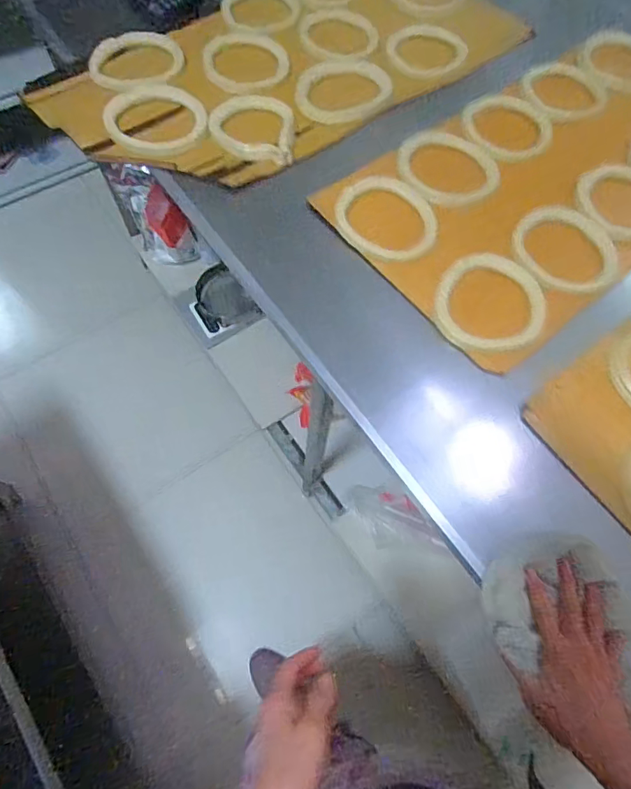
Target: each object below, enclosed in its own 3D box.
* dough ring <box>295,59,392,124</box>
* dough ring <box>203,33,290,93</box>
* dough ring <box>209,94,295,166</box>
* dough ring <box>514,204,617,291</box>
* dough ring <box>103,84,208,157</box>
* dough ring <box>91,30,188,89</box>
[{"bbox_3d":[0.051,-0.553,0.852,0.175,0.022,0.175,1,65,-2],"label":"dough ring"},{"bbox_3d":[-0.135,-0.649,0.905,0.160,0.025,0.155,1,65,-2],"label":"dough ring"},{"bbox_3d":[-0.108,-0.454,0.789,0.141,0.017,0.155,1,65,-2],"label":"dough ring"},{"bbox_3d":[0.375,-0.221,0.708,0.149,0.019,0.185,5,58,2],"label":"dough ring"},{"bbox_3d":[-0.275,-0.480,0.802,0.164,0.016,0.185,-13,66,-8],"label":"dough ring"},{"bbox_3d":[-0.336,-0.626,0.882,0.170,0.026,0.184,-12,66,-8],"label":"dough ring"}]

